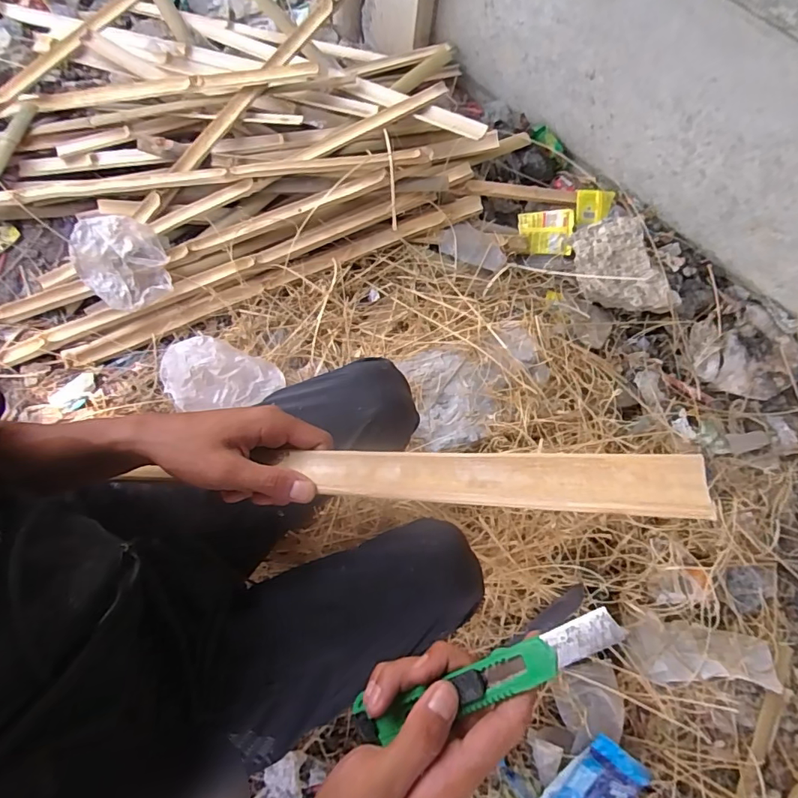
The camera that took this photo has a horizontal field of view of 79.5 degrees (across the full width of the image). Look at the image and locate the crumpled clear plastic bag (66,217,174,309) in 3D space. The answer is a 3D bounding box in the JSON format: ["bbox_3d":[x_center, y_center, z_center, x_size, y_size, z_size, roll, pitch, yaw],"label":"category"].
[{"bbox_3d":[-0.519,-0.258,0.900,0.146,0.040,0.178,-35,97,-14],"label":"crumpled clear plastic bag"}]

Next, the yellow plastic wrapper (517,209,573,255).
[{"bbox_3d":[0.337,-0.381,1.102,0.119,0.013,0.100,-2,95,7],"label":"yellow plastic wrapper"}]

